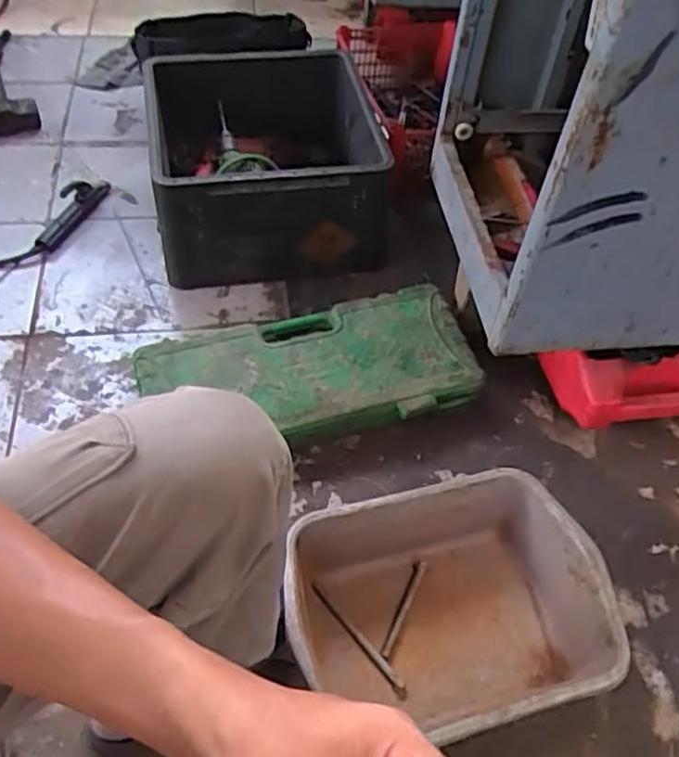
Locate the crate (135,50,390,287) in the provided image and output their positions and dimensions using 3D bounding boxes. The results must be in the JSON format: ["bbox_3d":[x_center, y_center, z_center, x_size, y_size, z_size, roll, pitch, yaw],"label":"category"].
[{"bbox_3d":[-0.124,-0.353,1.178,0.377,0.248,0.337,-4,52,-9],"label":"crate"}]

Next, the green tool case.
[{"bbox_3d":[-0.045,-0.008,1.029,0.489,0.089,0.216,-8,53,-12],"label":"green tool case"}]

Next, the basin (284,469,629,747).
[{"bbox_3d":[0.121,0.279,0.804,0.344,0.153,0.265,-11,54,-14],"label":"basin"}]

